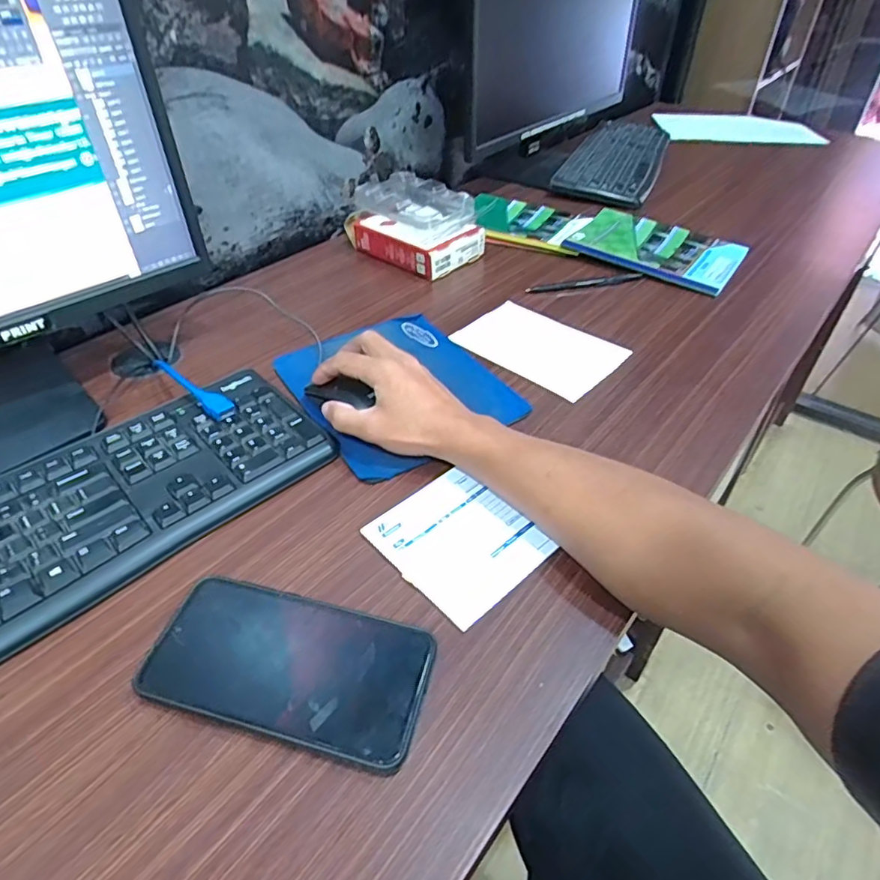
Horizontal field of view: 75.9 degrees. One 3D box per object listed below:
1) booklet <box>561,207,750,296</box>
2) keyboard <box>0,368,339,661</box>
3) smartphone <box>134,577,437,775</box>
[{"bbox_3d":[0.285,-0.256,0.746,0.202,0.017,0.146,26,49,25],"label":"booklet"},{"bbox_3d":[-0.284,0.069,0.395,0.420,0.018,0.159,-28,50,-28],"label":"keyboard"},{"bbox_3d":[-0.088,0.133,0.332,0.160,0.014,0.079,10,44,10],"label":"smartphone"}]

